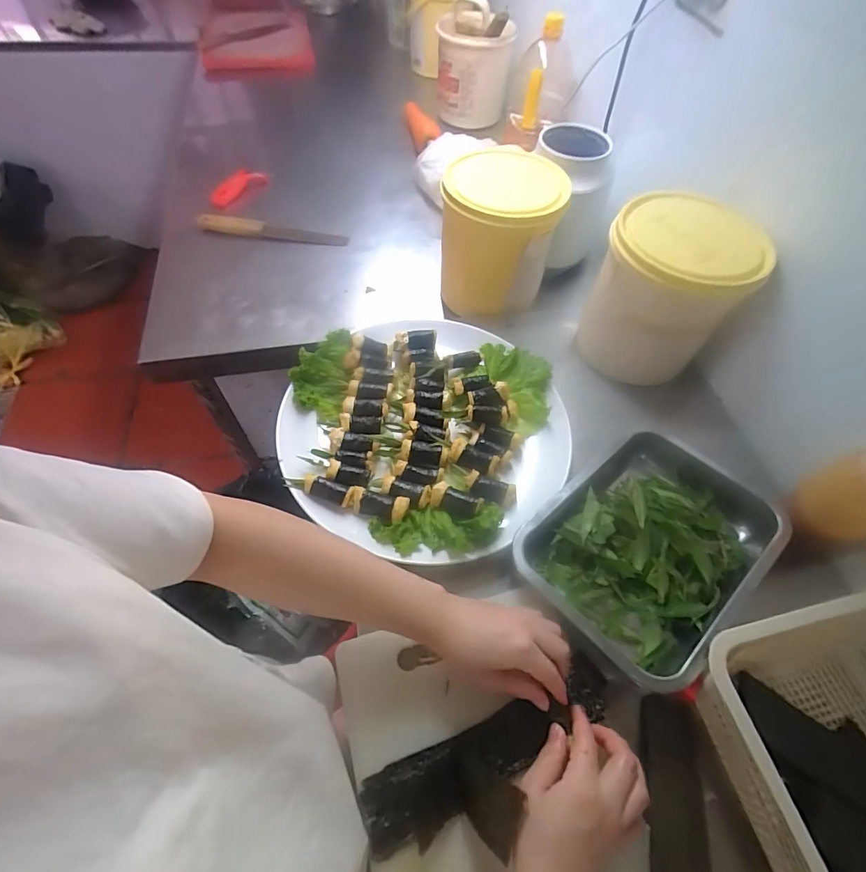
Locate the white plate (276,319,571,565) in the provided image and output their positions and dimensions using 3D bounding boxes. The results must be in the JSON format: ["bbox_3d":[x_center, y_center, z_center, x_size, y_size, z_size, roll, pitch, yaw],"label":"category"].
[{"bbox_3d":[-0.008,-0.009,0.553,0.335,0.042,0.330,2,60,-3],"label":"white plate"}]

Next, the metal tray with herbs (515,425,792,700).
[{"bbox_3d":[0.236,0.113,0.488,0.271,0.064,0.192,-33,65,-22],"label":"metal tray with herbs"}]

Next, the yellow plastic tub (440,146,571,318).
[{"bbox_3d":[0.099,-0.304,0.717,0.167,0.223,0.163,2,57,-3],"label":"yellow plastic tub"}]

